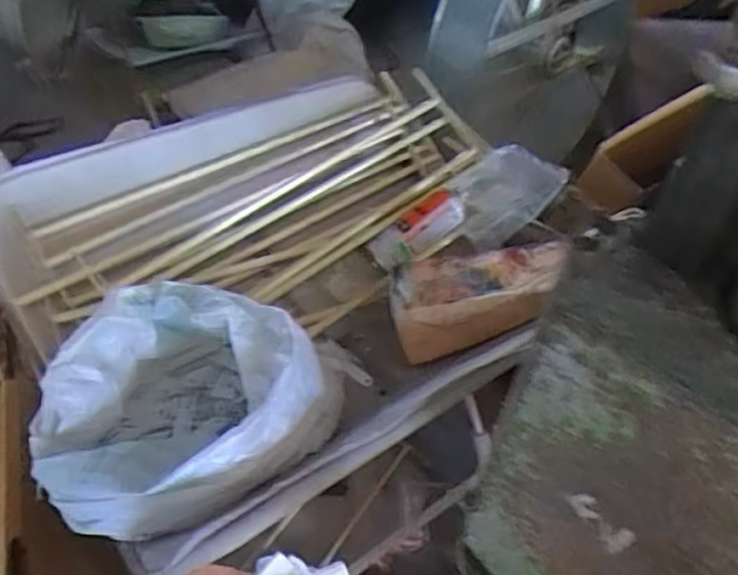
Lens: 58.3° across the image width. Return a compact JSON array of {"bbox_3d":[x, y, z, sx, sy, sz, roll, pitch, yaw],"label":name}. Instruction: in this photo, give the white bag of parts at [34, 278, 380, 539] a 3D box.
[{"bbox_3d":[-0.203,0.139,0.718,0.264,0.163,0.267,25,46,18],"label":"white bag of parts"}]

